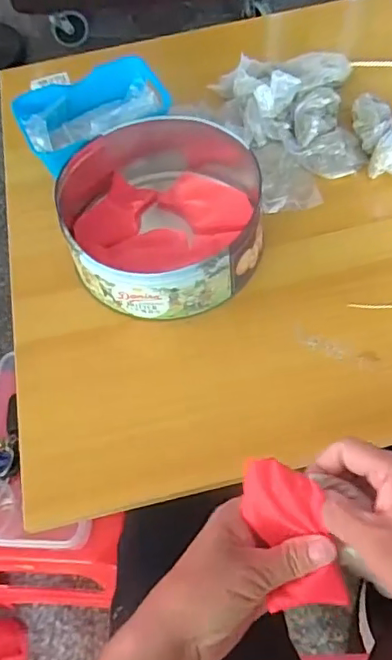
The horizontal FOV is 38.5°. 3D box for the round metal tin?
[{"bbox_3d":[-0.031,-0.115,0.534,0.176,0.066,0.202,-14,59,-4],"label":"round metal tin"}]

